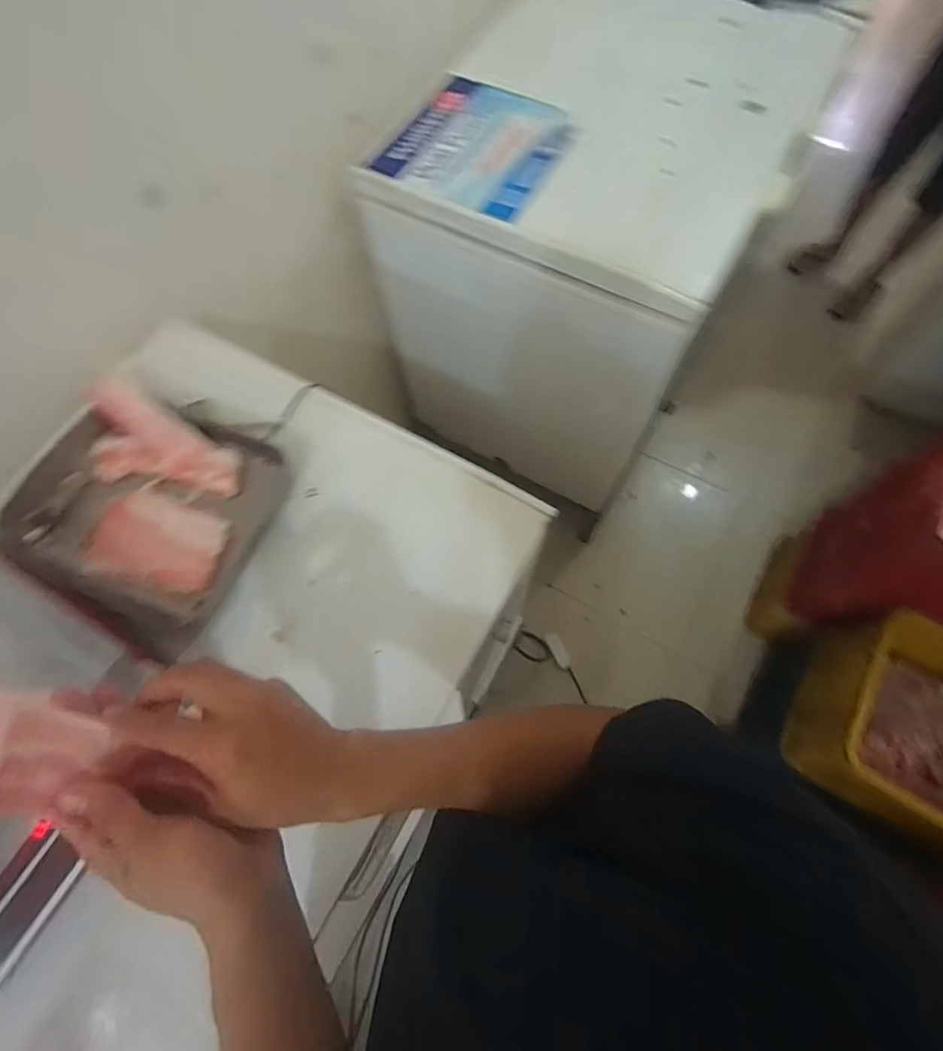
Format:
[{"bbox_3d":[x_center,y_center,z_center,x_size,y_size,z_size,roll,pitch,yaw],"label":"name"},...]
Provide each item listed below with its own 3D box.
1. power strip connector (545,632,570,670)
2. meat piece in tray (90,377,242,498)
[{"bbox_3d":[0.276,0.397,1.596,0.042,0.027,0.124,-22,56,-6],"label":"power strip connector"},{"bbox_3d":[-0.396,-0.112,0.657,0.192,0.024,0.124,8,85,-5],"label":"meat piece in tray"}]

